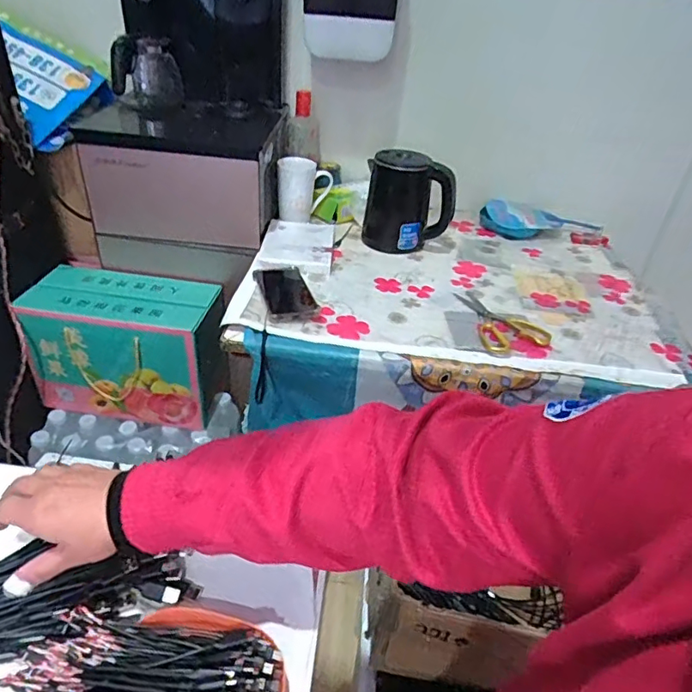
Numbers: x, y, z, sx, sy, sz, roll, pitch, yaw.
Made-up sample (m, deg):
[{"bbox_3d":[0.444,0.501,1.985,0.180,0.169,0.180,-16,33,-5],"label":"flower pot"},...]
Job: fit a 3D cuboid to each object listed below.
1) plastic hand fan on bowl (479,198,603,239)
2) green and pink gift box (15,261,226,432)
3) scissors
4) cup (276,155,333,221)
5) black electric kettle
[{"bbox_3d":[0.436,-0.271,1.182,0.276,0.049,0.112,9,36,4],"label":"plastic hand fan on bowl"},{"bbox_3d":[-0.408,-0.006,1.049,0.331,0.236,0.183,8,36,2],"label":"green and pink gift box"},{"bbox_3d":[0.259,-0.043,0.870,0.112,0.009,0.170,0,37,-9],"label":"scissors"},{"bbox_3d":[-0.087,-0.327,1.102,0.102,0.105,0.085,10,36,5],"label":"cup"},{"bbox_3d":[0.125,-0.284,1.042,0.170,0.183,0.114,8,36,3],"label":"black electric kettle"}]

